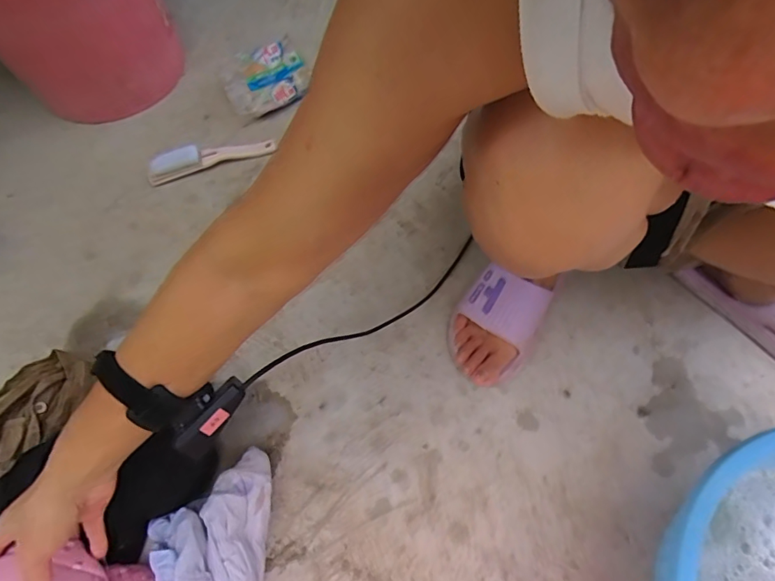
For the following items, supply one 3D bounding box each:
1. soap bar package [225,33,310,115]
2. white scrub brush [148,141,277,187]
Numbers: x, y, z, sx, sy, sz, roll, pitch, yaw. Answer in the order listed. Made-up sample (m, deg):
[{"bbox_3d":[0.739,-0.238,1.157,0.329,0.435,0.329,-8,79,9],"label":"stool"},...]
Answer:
[{"bbox_3d":[-0.222,-0.381,0.852,0.151,0.082,0.093,-34,67,-14],"label":"soap bar package"},{"bbox_3d":[-0.304,-0.225,0.785,0.205,0.048,0.031,-16,64,-6],"label":"white scrub brush"}]

